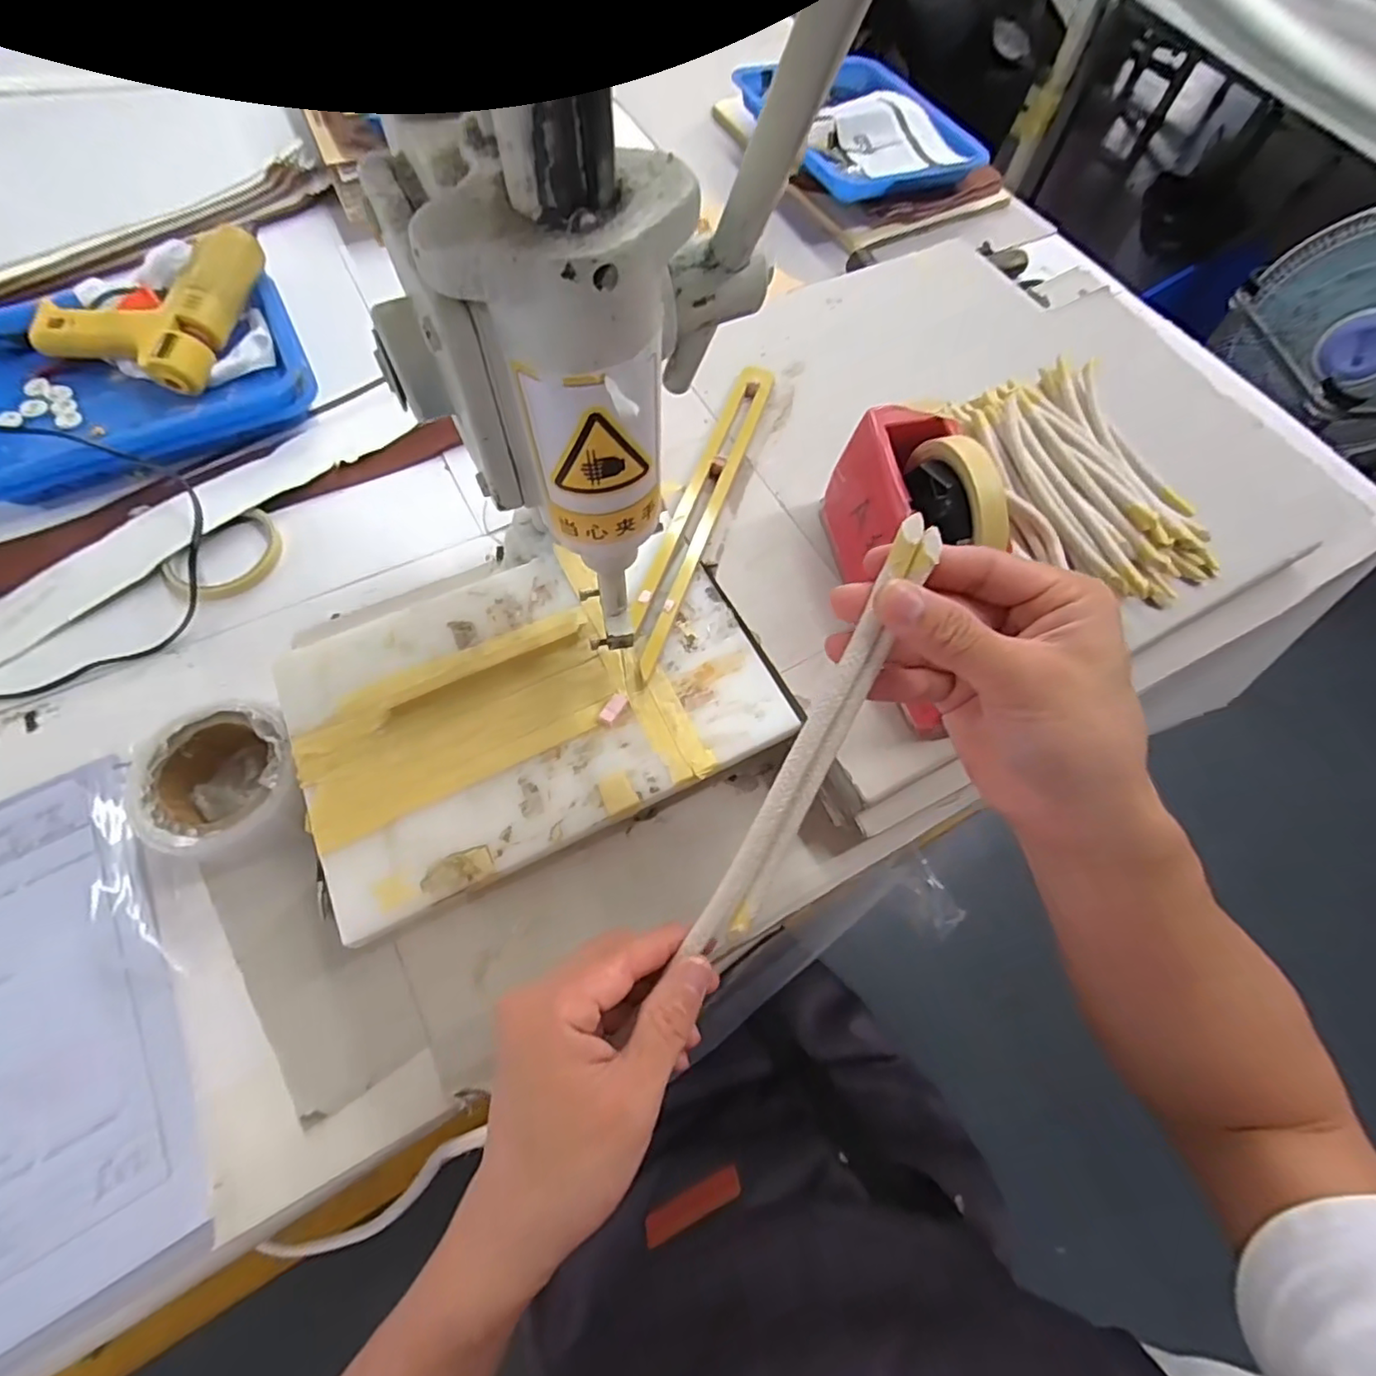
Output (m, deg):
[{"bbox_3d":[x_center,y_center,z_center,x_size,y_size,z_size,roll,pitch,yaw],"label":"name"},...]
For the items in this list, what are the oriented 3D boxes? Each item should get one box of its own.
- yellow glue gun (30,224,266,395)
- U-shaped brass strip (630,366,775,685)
[{"bbox_3d":[-0.486,-0.356,0.567,0.157,0.067,0.162,19,66,5],"label":"yellow glue gun"},{"bbox_3d":[0.010,-0.144,0.478,0.035,0.013,0.305,19,66,5],"label":"U-shaped brass strip"}]

